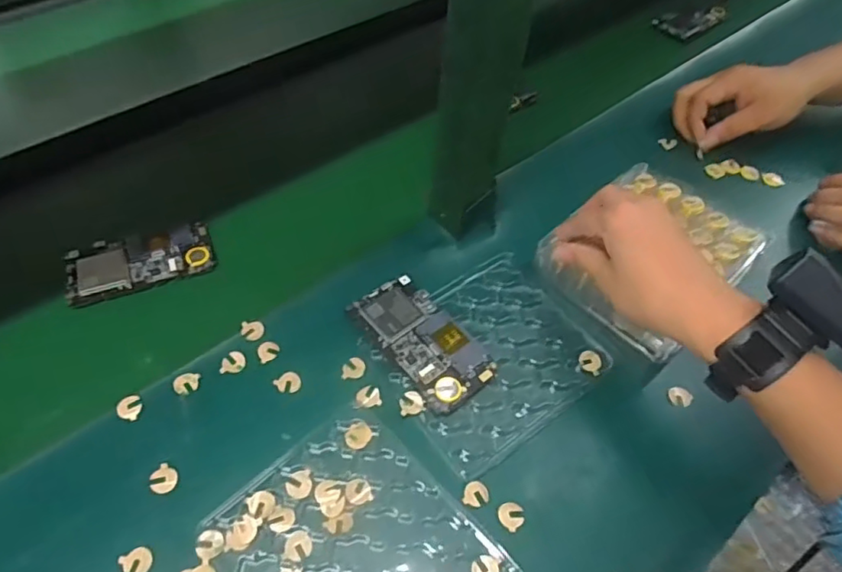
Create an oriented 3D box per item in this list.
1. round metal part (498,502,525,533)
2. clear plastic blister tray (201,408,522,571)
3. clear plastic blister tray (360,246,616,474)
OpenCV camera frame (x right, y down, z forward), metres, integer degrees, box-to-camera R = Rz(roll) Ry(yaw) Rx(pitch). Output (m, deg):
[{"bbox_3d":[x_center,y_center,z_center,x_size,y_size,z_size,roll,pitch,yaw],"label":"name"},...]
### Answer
[{"bbox_3d":[0.064,0.160,0.397,0.018,0.004,0.018,2,52,-2],"label":"round metal part"},{"bbox_3d":[-0.042,0.176,0.376,0.141,0.006,0.169,-36,62,-27],"label":"clear plastic blister tray"},{"bbox_3d":[0.058,0.053,0.470,0.168,0.011,0.143,-29,59,-24],"label":"clear plastic blister tray"}]

